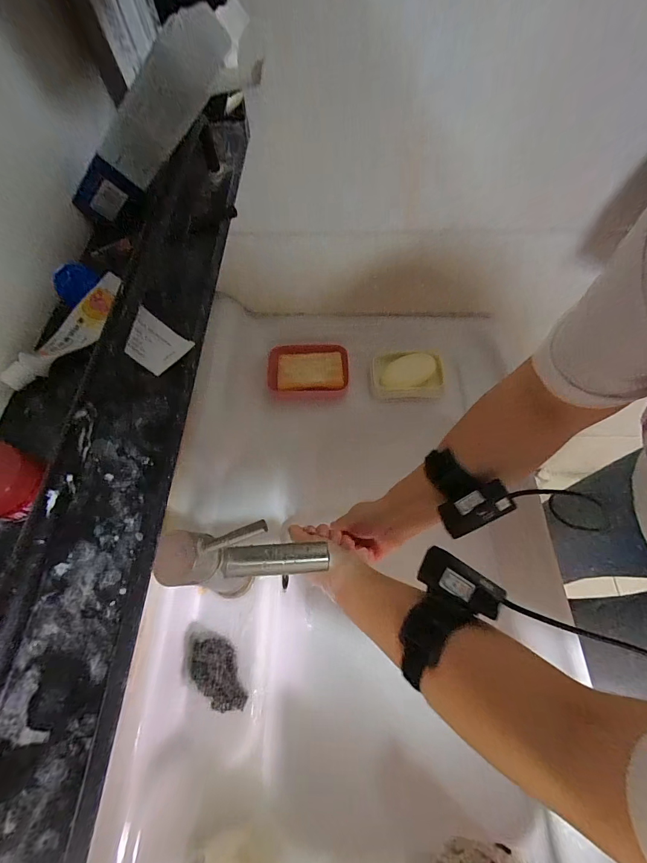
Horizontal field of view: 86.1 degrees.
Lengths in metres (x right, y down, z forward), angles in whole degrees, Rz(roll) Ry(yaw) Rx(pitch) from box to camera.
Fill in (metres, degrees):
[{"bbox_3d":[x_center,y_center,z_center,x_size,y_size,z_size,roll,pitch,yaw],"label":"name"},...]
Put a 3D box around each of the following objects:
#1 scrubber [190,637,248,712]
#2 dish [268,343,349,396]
[{"bbox_3d":[-0.114,0.262,0.372,0.042,0.031,0.078,-39,69,-17],"label":"scrubber"},{"bbox_3d":[-0.024,-0.096,0.562,0.126,0.035,0.088,-3,63,0],"label":"dish"}]

